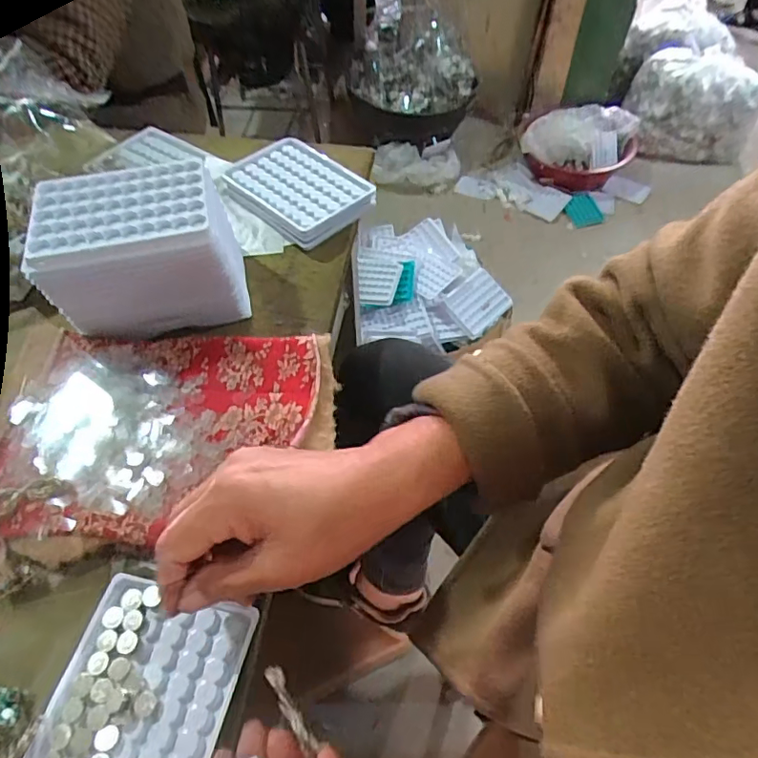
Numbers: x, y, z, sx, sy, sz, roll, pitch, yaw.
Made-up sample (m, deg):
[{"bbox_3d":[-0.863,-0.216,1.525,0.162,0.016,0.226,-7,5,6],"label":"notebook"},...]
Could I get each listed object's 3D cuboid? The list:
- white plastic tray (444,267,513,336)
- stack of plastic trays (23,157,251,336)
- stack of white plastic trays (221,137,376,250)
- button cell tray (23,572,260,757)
[{"bbox_3d":[0.181,-0.143,0.976,0.110,0.008,0.093,-40,90,-23],"label":"white plastic tray"},{"bbox_3d":[-0.177,-0.095,0.412,0.133,0.094,0.090,-12,56,-9],"label":"stack of plastic trays"},{"bbox_3d":[-0.082,-0.187,0.522,0.130,0.023,0.095,39,63,23],"label":"stack of white plastic trays"},{"bbox_3d":[-0.129,0.177,0.280,0.089,0.009,0.126,11,55,7],"label":"button cell tray"}]

